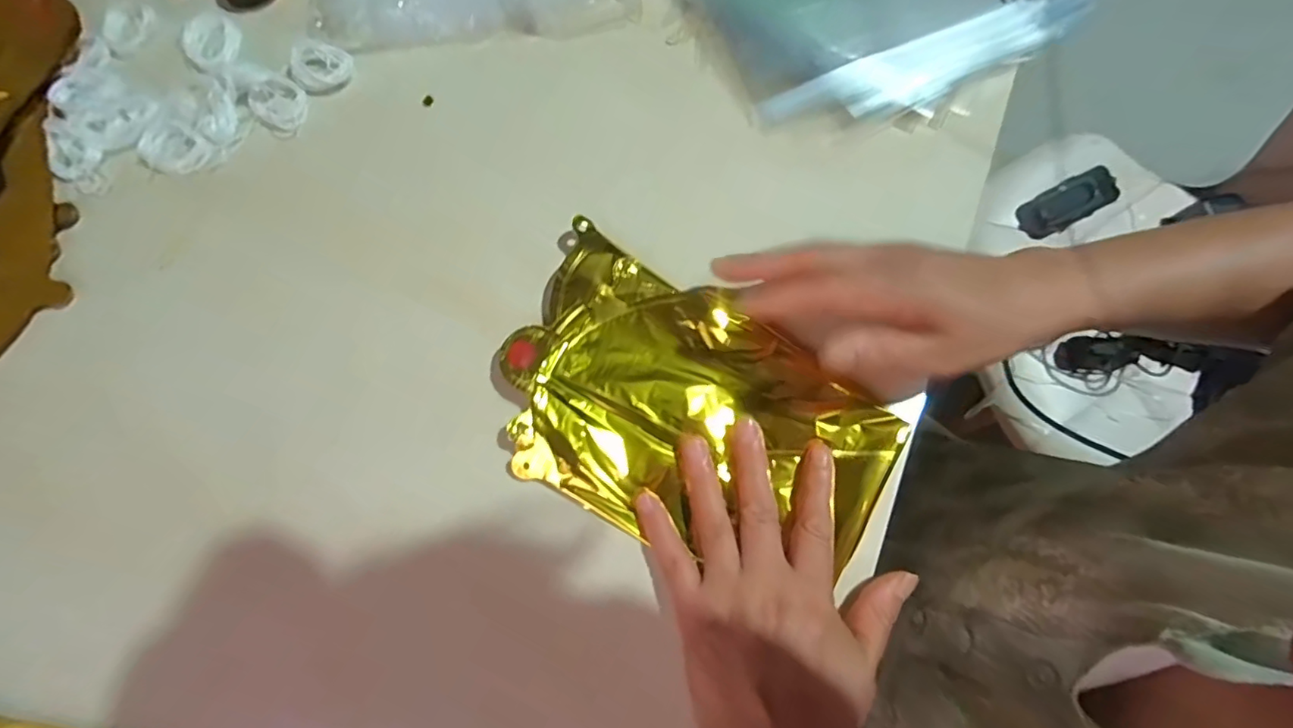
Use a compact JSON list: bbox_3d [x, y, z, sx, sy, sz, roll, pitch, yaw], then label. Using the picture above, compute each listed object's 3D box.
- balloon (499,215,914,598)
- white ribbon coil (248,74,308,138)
[{"bbox_3d":[0.025,0.030,0.312,0.218,0.017,0.138,28,76,9],"label":"balloon"},{"bbox_3d":[-0.243,-0.173,0.368,0.033,0.010,0.044,-41,77,-10],"label":"white ribbon coil"}]

